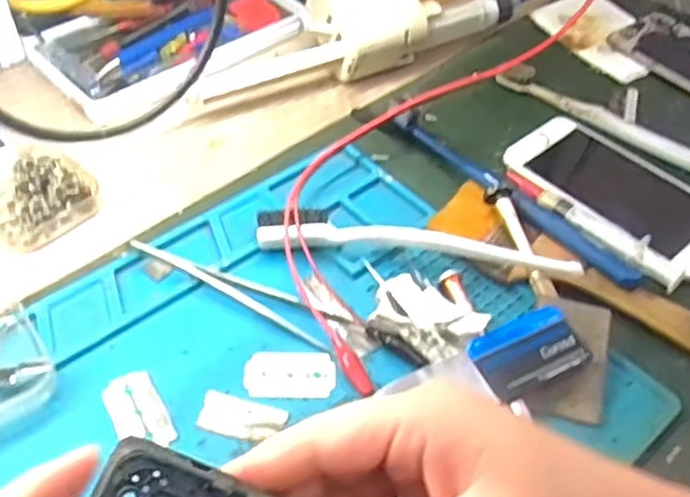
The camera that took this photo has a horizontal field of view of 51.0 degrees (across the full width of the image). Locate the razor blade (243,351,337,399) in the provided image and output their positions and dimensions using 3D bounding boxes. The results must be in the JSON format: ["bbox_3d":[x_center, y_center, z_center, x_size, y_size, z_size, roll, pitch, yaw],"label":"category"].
[{"bbox_3d":[-0.027,0.060,0.347,0.042,0.004,0.025,3,48,-2],"label":"razor blade"}]

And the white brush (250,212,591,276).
[{"bbox_3d":[0.038,-0.004,0.393,0.169,0.019,0.031,7,48,2],"label":"white brush"}]

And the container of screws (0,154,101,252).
[{"bbox_3d":[-0.177,-0.030,0.419,0.052,0.020,0.057,37,56,26],"label":"container of screws"}]

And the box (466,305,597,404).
[{"bbox_3d":[0.087,0.050,0.349,0.053,0.012,0.035,-19,52,-20],"label":"box"}]

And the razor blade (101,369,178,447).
[{"bbox_3d":[-0.095,0.074,0.331,0.023,0.004,0.042,-23,54,-22],"label":"razor blade"}]

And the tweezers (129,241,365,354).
[{"bbox_3d":[-0.053,0.020,0.375,0.123,0.008,0.024,23,51,16],"label":"tweezers"}]

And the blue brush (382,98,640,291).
[{"bbox_3d":[0.094,-0.036,0.424,0.181,0.020,0.021,37,56,26],"label":"blue brush"}]

